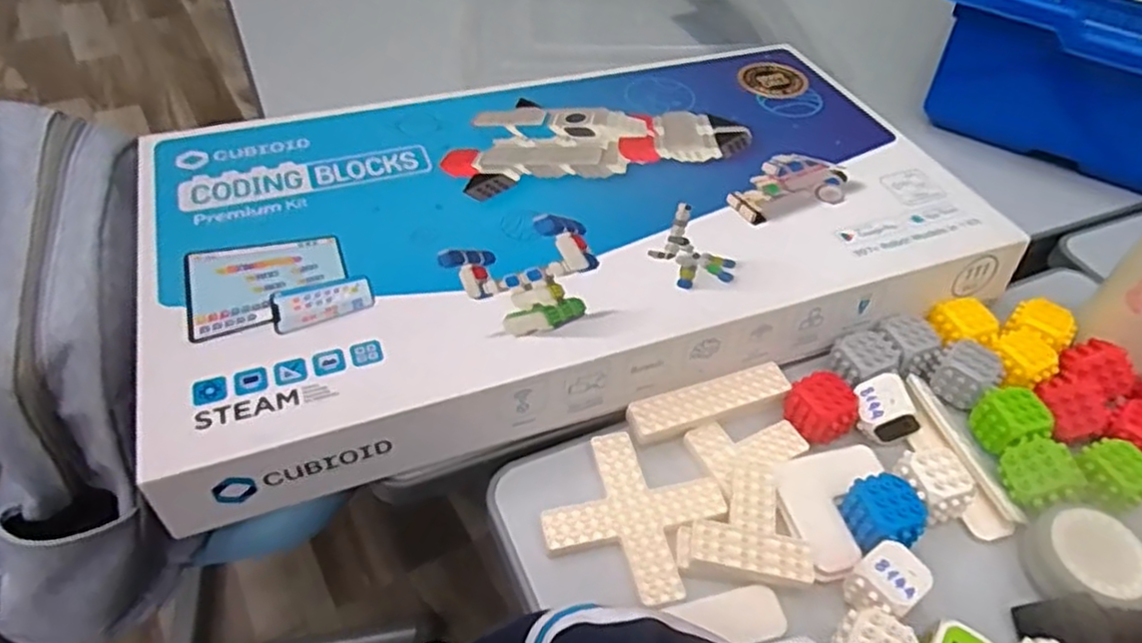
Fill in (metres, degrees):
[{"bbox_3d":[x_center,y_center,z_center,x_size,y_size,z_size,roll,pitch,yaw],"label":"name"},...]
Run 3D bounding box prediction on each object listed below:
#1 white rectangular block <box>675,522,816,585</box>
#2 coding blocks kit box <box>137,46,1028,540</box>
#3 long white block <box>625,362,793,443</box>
[{"bbox_3d":[0.092,0.121,0.388,0.069,0.008,0.024,10,47,4],"label":"white rectangular block"},{"bbox_3d":[-0.004,-0.073,0.526,0.529,0.059,0.308,-12,50,-16],"label":"coding blocks kit box"},{"bbox_3d":[0.084,0.050,0.453,0.105,0.011,0.025,-15,50,-18],"label":"long white block"}]

